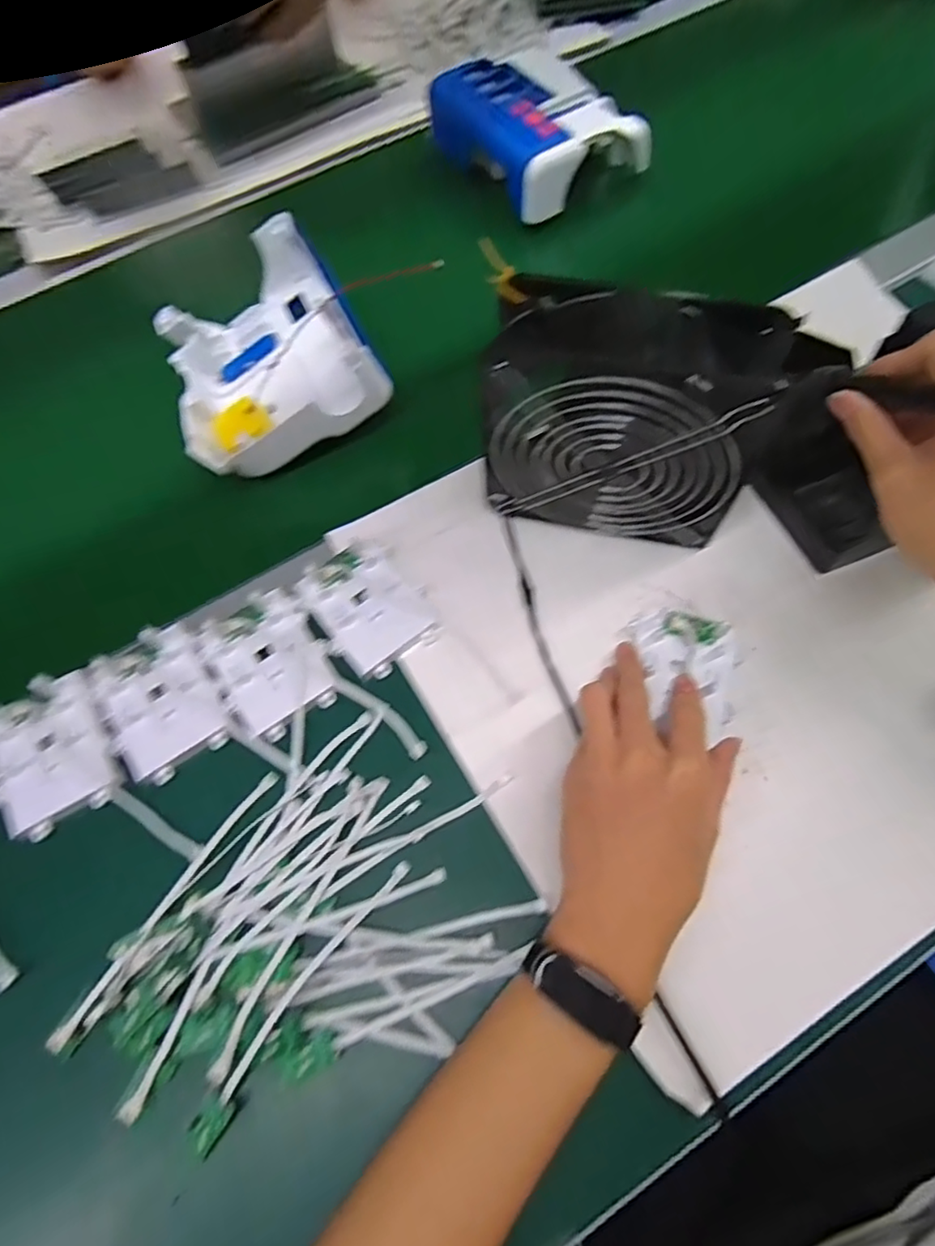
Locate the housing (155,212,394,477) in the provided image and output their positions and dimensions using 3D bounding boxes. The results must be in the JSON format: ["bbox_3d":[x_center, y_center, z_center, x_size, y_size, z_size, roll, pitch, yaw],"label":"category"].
[{"bbox_3d":[-0.158,-0.210,0.471,0.146,0.062,0.185,-24,67,-7],"label":"housing"}]

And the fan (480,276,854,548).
[{"bbox_3d":[0.091,-0.110,0.360,0.157,0.143,0.057,12,67,9],"label":"fan"}]

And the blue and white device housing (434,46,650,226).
[{"bbox_3d":[0.062,-0.447,0.561,0.122,0.050,0.163,-34,68,-11],"label":"blue and white device housing"}]

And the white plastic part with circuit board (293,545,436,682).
[{"bbox_3d":[-0.065,-0.010,0.406,0.065,0.014,0.082,-35,68,-12],"label":"white plastic part with circuit board"}]

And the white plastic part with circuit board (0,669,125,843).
[{"bbox_3d":[-0.255,0.078,0.373,0.068,0.021,0.084,-29,67,-9],"label":"white plastic part with circuit board"}]

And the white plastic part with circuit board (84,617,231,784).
[{"bbox_3d":[-0.193,0.048,0.384,0.065,0.017,0.087,-30,68,-10],"label":"white plastic part with circuit board"}]

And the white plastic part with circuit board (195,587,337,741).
[{"bbox_3d":[-0.125,0.024,0.390,0.066,0.022,0.083,-33,68,-11],"label":"white plastic part with circuit board"}]

